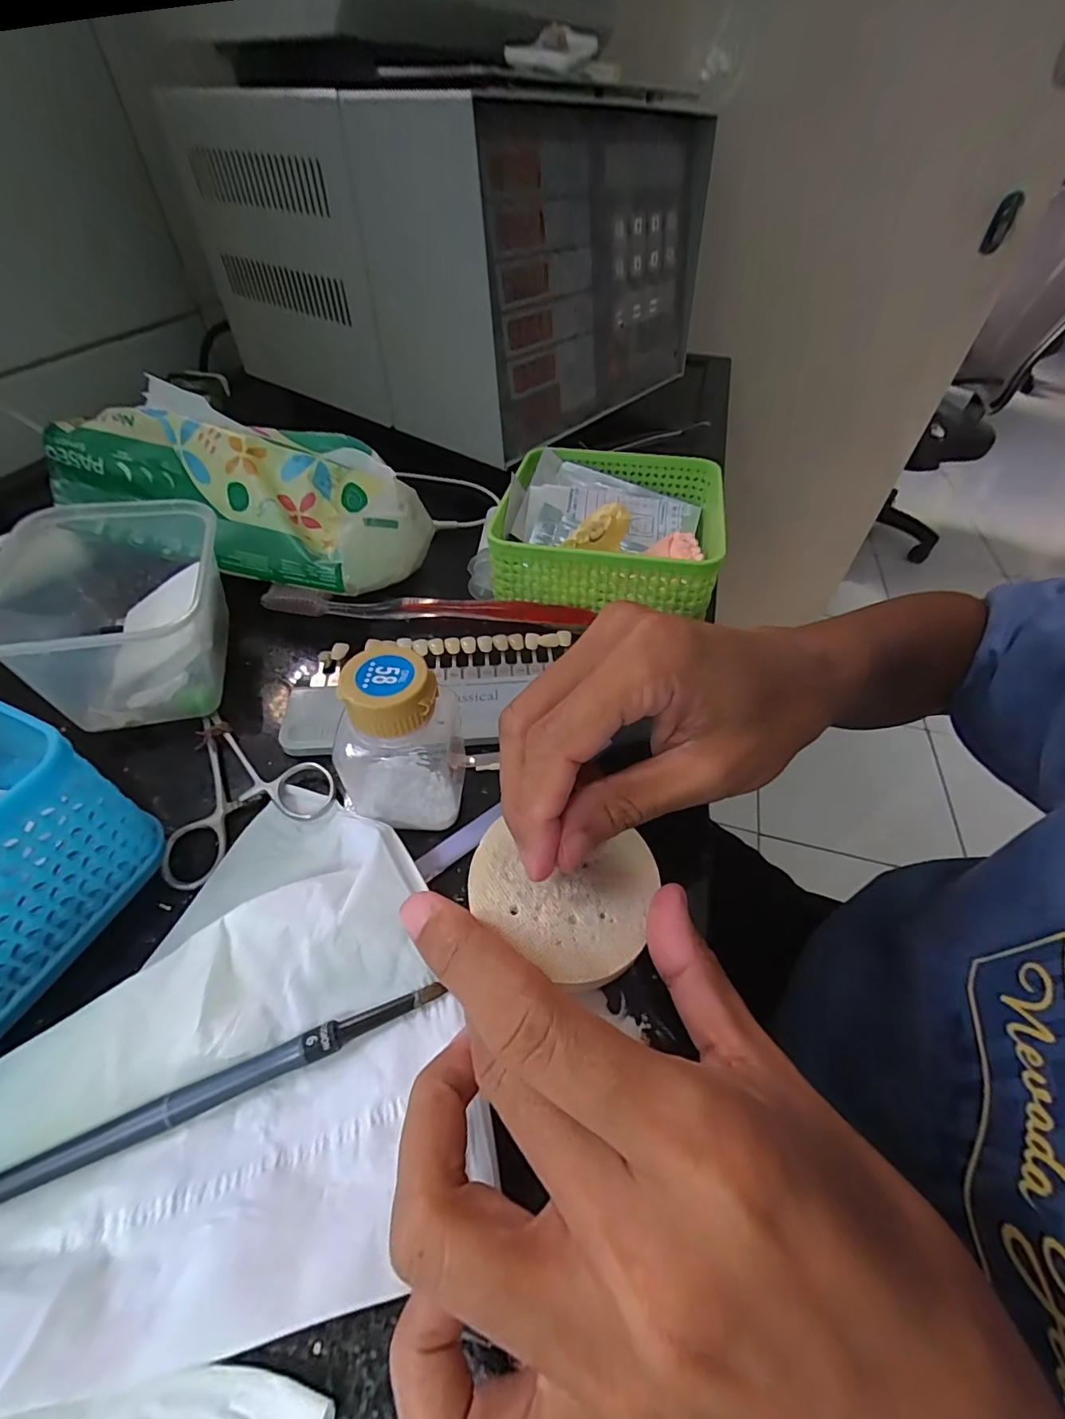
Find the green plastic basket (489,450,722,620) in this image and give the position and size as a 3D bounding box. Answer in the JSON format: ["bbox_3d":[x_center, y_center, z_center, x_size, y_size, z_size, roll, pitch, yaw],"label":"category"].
[{"bbox_3d":[0.052,-0.115,0.320,0.138,0.046,0.128,11,50,7],"label":"green plastic basket"}]

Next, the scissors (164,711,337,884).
[{"bbox_3d":[-0.116,0.030,0.217,0.061,0.004,0.082,-6,50,-8],"label":"scissors"}]

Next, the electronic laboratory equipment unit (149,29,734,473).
[{"bbox_3d":[-0.057,-0.444,0.495,0.356,0.190,0.343,31,55,22],"label":"electronic laboratory equipment unit"}]

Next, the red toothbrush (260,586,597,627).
[{"bbox_3d":[-0.061,-0.059,0.293,0.186,0.012,0.010,2,49,0],"label":"red toothbrush"}]

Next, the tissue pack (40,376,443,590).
[{"bbox_3d":[-0.164,-0.138,0.304,0.201,0.062,0.118,19,50,-2],"label":"tissue pack"}]

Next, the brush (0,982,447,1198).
[{"bbox_3d":[-0.104,0.112,0.142,0.159,0.004,0.009,-16,52,-16],"label":"brush"}]

